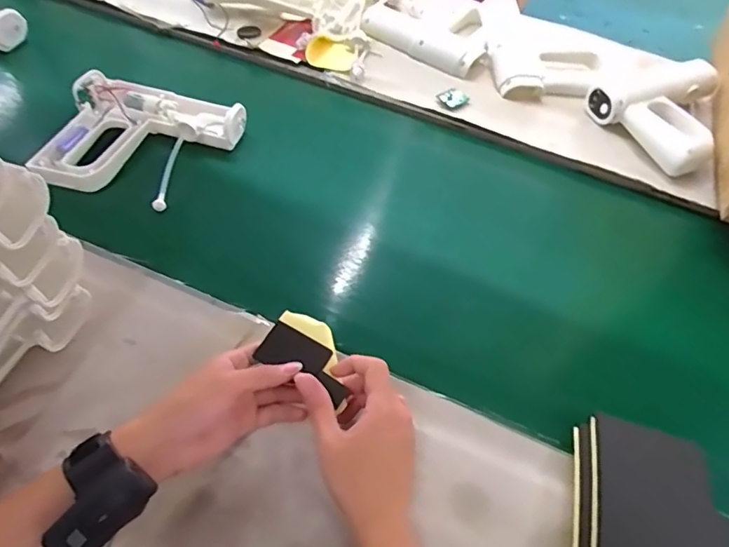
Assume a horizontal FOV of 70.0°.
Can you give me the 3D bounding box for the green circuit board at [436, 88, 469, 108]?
[{"bbox_3d":[0.131,-0.261,0.767,0.033,0.006,0.036,-33,62,-23],"label":"green circuit board"}]

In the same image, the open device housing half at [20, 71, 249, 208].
[{"bbox_3d":[-0.283,-0.166,0.650,0.203,0.049,0.190,17,55,10],"label":"open device housing half"}]

